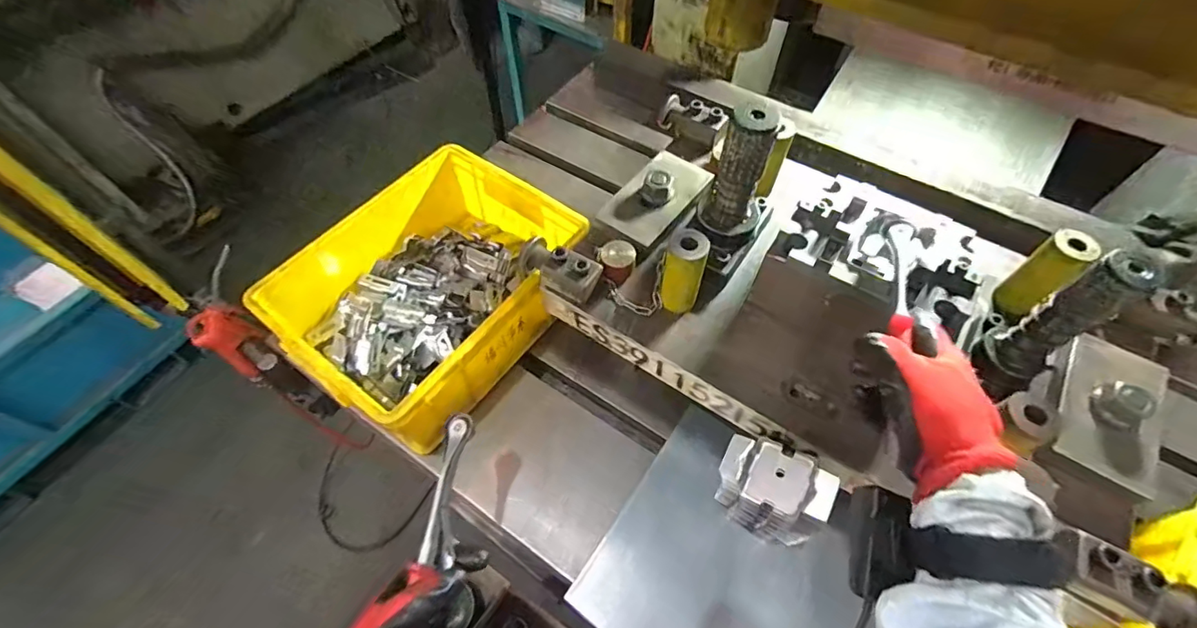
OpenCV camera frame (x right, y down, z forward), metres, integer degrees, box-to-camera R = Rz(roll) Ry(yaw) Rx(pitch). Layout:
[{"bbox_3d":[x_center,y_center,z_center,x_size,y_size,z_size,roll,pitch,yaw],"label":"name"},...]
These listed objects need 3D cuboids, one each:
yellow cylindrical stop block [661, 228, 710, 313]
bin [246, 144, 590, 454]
[{"bbox_3d":[0.089,-0.044,0.531,0.040,0.097,0.039,0,57,0],"label":"yellow cylindrical stop block"},{"bbox_3d":[-0.208,-0.034,0.657,0.263,0.120,0.345,30,62,18],"label":"bin"}]

